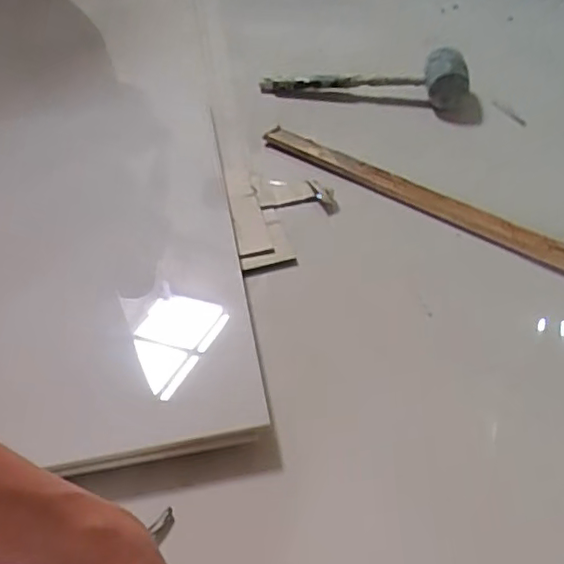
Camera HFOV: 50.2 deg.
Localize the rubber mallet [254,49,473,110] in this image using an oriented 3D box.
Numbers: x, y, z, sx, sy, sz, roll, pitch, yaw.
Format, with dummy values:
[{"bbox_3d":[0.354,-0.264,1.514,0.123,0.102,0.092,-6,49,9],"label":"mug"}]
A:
[{"bbox_3d":[0.119,-0.294,0.888,0.306,0.083,0.067,12,46,19],"label":"rubber mallet"}]

